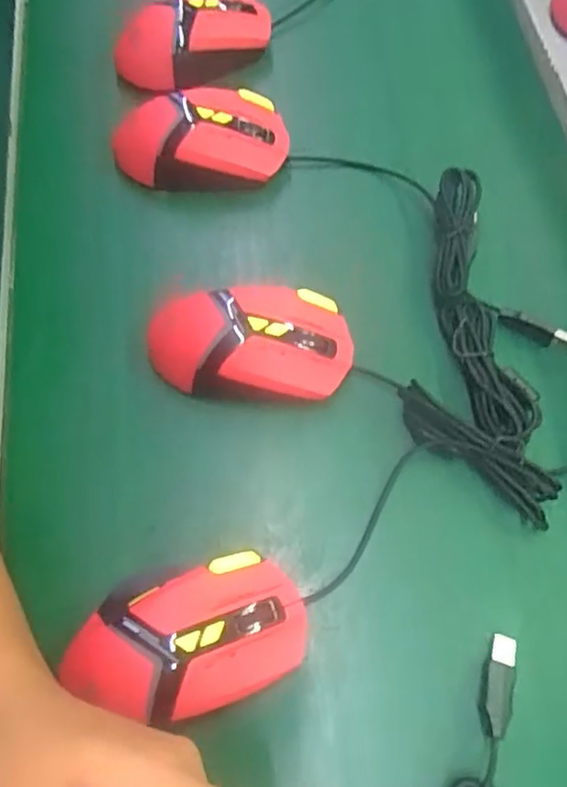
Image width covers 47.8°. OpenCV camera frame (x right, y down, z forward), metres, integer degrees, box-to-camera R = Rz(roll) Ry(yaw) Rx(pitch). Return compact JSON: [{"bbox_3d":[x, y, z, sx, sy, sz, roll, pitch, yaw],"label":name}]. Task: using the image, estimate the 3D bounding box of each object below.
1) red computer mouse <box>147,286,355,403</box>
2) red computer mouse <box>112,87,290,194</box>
[{"bbox_3d":[-0.020,-0.029,0.386,0.121,0.049,0.067,2,66,-1],"label":"red computer mouse"},{"bbox_3d":[-0.058,-0.177,0.444,0.123,0.039,0.076,-8,66,-5],"label":"red computer mouse"}]

